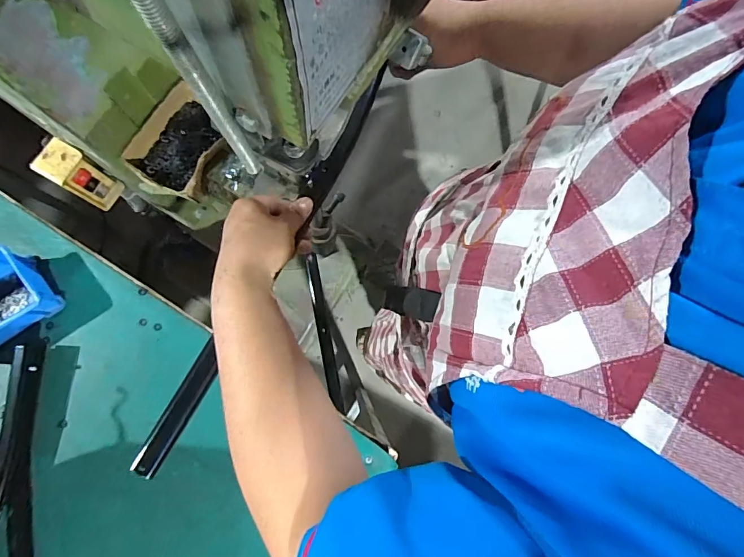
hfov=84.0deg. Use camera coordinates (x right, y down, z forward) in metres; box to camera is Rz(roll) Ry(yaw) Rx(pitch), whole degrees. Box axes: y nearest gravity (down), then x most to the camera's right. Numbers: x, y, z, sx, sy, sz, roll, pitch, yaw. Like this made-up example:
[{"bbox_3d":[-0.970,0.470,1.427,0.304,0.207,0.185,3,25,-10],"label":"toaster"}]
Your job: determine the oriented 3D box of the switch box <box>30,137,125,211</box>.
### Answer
[{"bbox_3d":[-0.393,-0.138,0.565,0.042,0.114,0.049,34,82,6],"label":"switch box"}]

